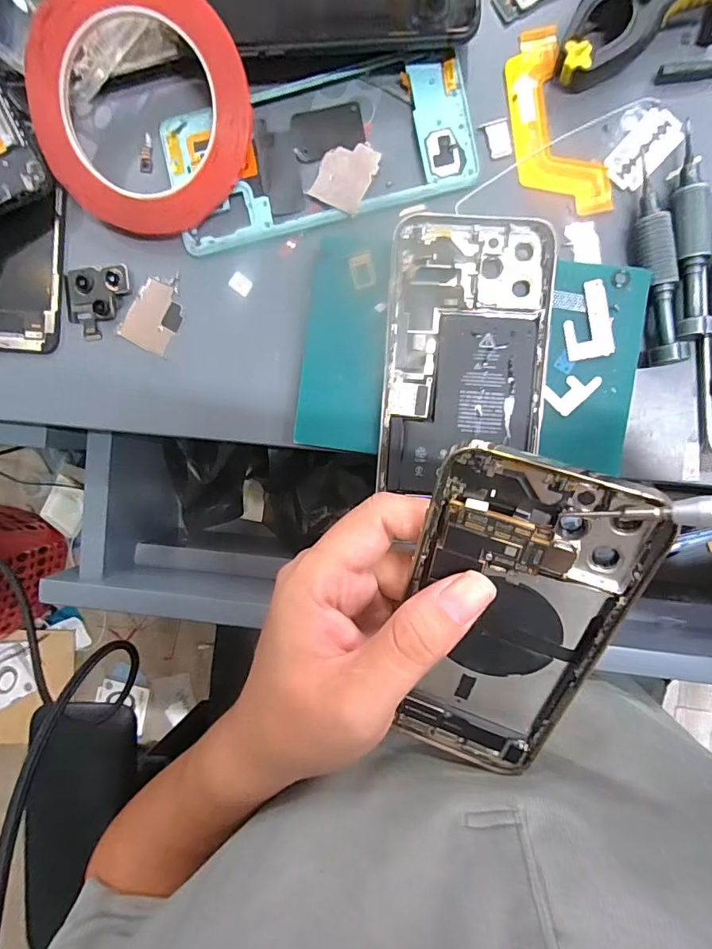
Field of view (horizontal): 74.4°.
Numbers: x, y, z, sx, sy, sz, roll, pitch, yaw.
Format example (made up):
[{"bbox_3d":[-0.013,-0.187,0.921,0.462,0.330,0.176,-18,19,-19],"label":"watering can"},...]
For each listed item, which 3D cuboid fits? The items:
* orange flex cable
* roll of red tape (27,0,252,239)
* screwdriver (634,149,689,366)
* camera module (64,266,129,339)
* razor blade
[{"bbox_3d":[0.101,-0.180,0.244,0.040,0.004,0.097,-16,90,4],"label":"orange flex cable"},{"bbox_3d":[-0.110,-0.186,0.236,0.113,0.007,0.107,0,108,1],"label":"roll of red tape"},{"bbox_3d":[0.151,-0.106,0.235,0.017,0.015,0.100,-7,91,4],"label":"screwdriver"},{"bbox_3d":[-0.144,-0.096,0.262,0.037,0.007,0.035,-9,91,4],"label":"camera module"},{"bbox_3d":[0.148,-0.167,0.239,0.022,0.004,0.041,42,94,2],"label":"razor blade"}]

